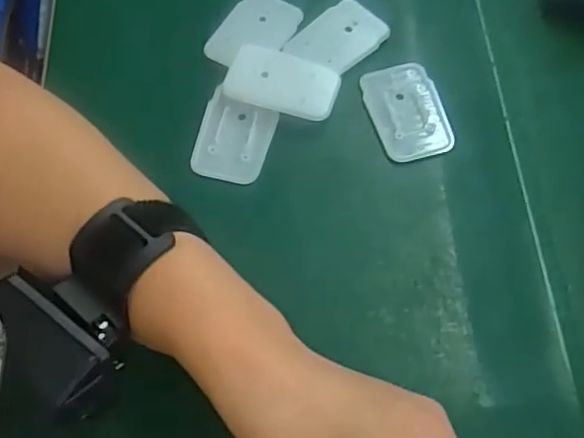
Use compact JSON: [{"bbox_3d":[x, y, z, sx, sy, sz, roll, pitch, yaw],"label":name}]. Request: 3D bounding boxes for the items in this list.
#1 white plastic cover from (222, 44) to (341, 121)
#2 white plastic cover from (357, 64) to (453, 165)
[{"bbox_3d":[-0.006,-0.086,0.378,0.069,0.012,0.039,18,68,6],"label":"white plastic cover"},{"bbox_3d":[0.071,-0.068,0.376,0.044,0.005,0.067,-12,68,-6],"label":"white plastic cover"}]

